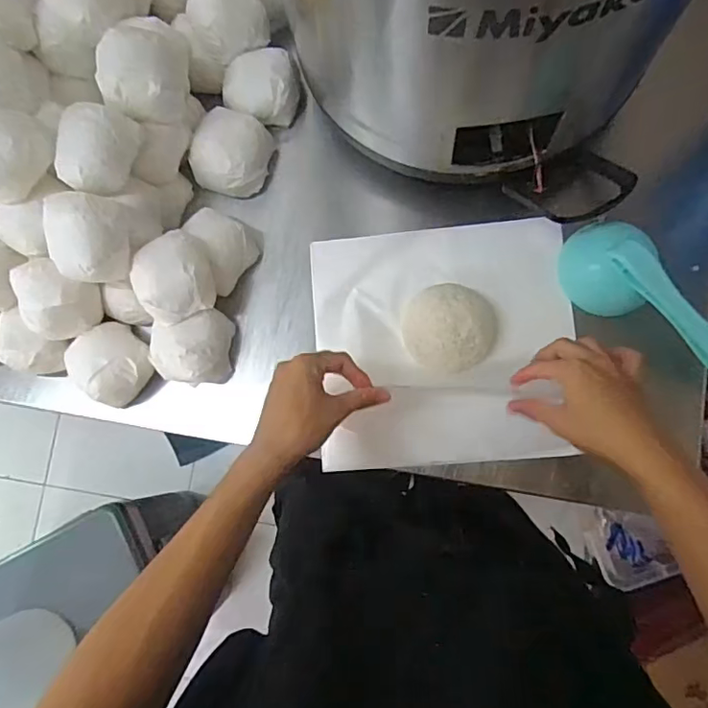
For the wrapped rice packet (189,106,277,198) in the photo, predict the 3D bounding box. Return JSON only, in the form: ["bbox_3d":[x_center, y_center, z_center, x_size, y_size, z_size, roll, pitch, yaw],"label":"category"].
[{"bbox_3d":[-0.141,-0.226,0.603,0.079,0.057,0.079,13,84,7],"label":"wrapped rice packet"}]

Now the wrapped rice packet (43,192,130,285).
[{"bbox_3d":[-0.259,-0.111,0.521,0.072,0.048,0.078,12,84,7],"label":"wrapped rice packet"}]

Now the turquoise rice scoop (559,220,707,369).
[{"bbox_3d":[0.293,-0.055,0.523,0.086,0.052,0.202,-43,67,-1],"label":"turquoise rice scoop"}]

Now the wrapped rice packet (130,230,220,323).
[{"bbox_3d":[-0.182,-0.080,0.555,0.074,0.063,0.086,-16,81,4],"label":"wrapped rice packet"}]

